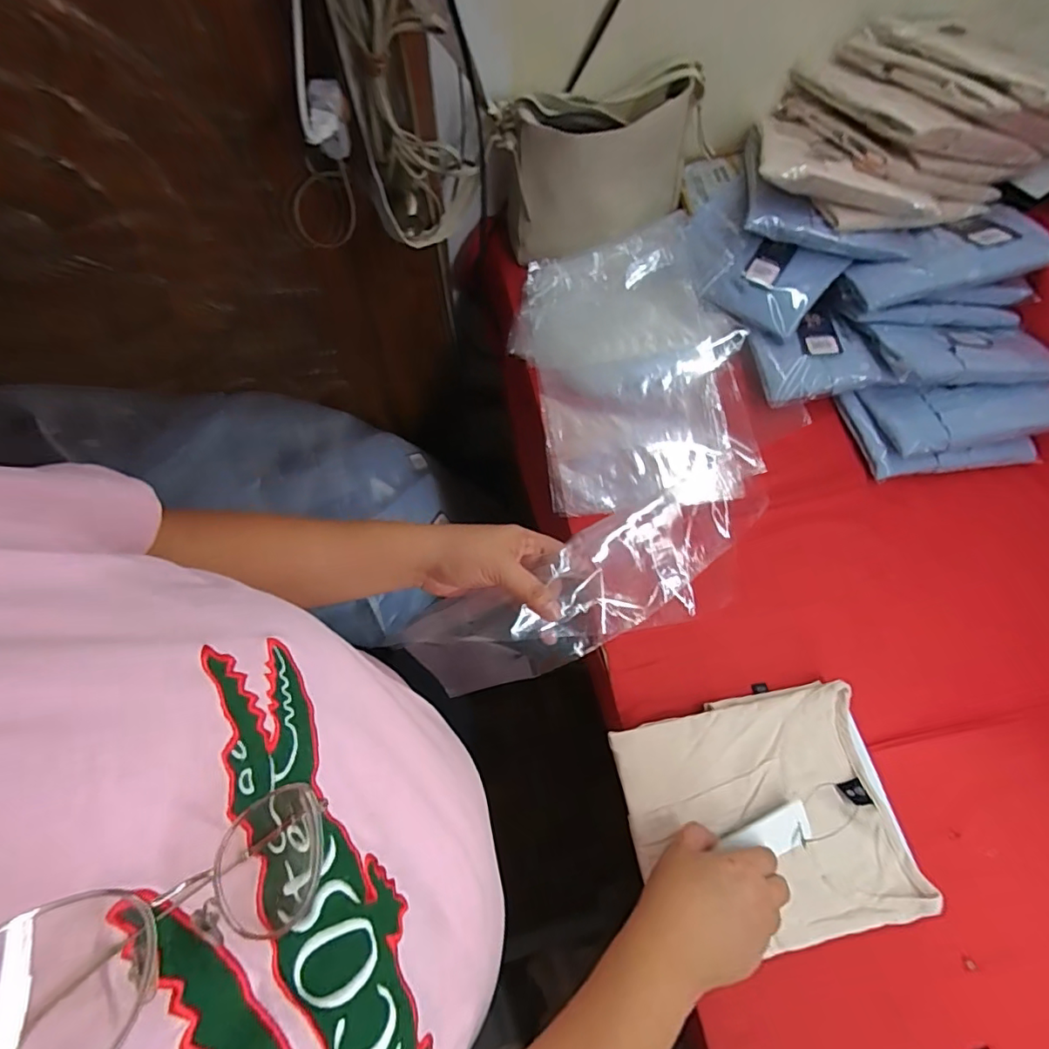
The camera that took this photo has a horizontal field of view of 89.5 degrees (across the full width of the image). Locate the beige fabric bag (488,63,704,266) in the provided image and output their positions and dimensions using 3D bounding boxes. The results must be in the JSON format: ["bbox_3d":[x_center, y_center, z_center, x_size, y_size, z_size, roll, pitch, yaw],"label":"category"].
[{"bbox_3d":[0.093,-0.496,0.744,0.260,0.187,0.109,-7,67,-7],"label":"beige fabric bag"}]

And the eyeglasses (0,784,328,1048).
[{"bbox_3d":[-0.106,0.125,0.159,0.050,0.137,0.023,41,99,16],"label":"eyeglasses"}]

